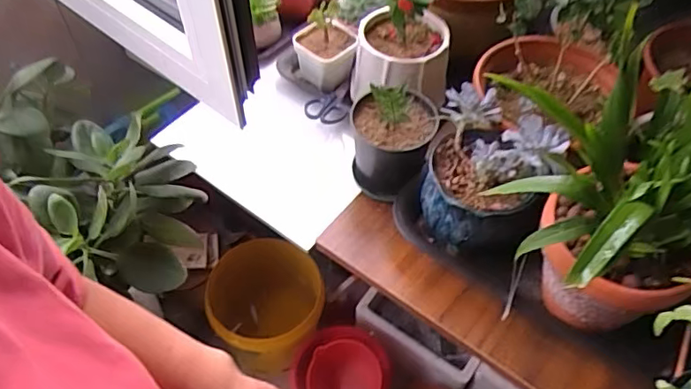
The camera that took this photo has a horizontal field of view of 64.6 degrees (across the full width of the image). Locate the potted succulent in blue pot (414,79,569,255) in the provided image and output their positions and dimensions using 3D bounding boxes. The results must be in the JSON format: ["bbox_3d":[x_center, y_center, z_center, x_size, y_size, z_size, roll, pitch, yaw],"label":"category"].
[{"bbox_3d":[0.160,-0.024,0.633,0.130,0.164,0.138,0,53,0],"label":"potted succulent in blue pot"}]

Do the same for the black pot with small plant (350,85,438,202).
[{"bbox_3d":[0.060,-0.075,0.695,0.101,0.149,0.092,0,53,0],"label":"black pot with small plant"}]

